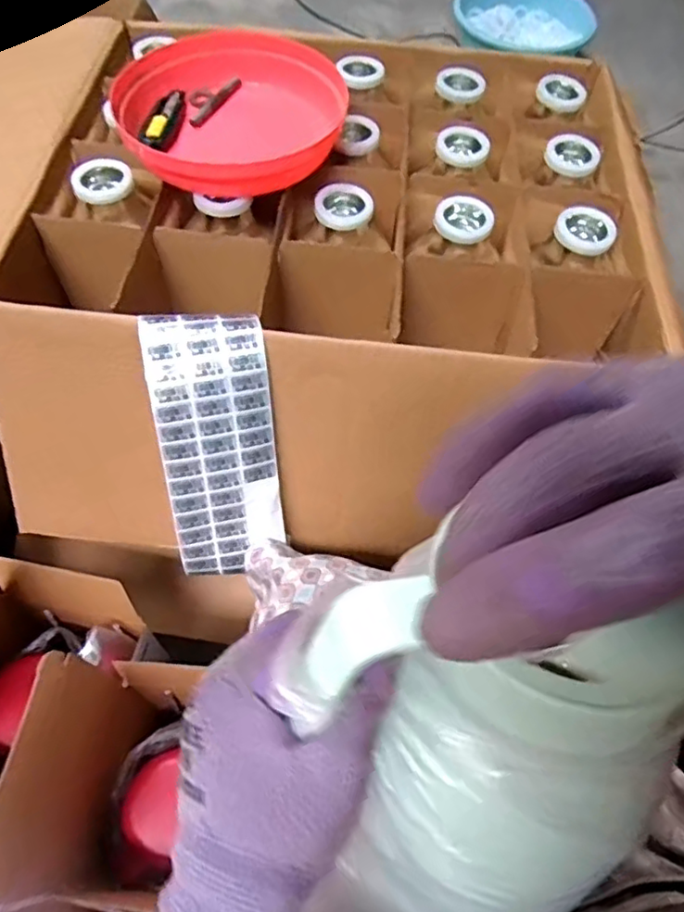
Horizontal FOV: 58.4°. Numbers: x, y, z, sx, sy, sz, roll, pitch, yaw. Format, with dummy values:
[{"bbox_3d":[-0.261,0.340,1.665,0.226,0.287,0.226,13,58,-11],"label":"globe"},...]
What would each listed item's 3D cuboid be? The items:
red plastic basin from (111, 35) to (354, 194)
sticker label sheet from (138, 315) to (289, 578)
[{"bbox_3d":[-0.120,-0.370,0.650,0.227,0.043,0.233,1,59,-2],"label":"red plastic basin"},{"bbox_3d":[-0.107,-0.004,0.539,0.094,0.231,0.038,-6,21,-6],"label":"sticker label sheet"}]

